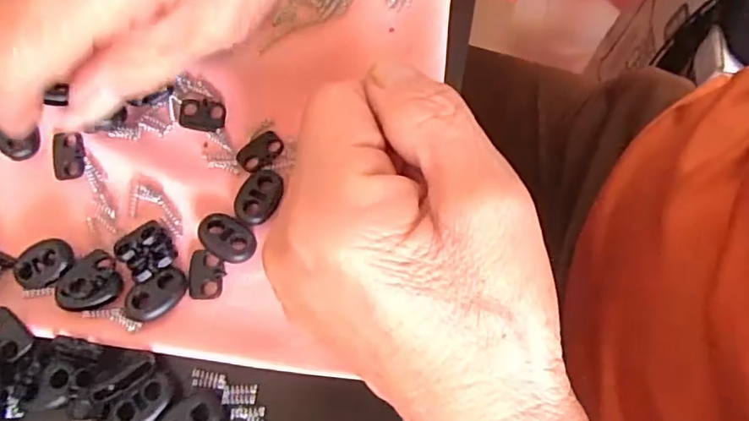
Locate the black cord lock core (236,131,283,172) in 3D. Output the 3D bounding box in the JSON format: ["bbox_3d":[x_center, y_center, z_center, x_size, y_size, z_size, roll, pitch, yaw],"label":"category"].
[{"bbox_3d":[-0.044,-0.023,0.214,0.018,0.004,0.011,-38,78,-11],"label":"black cord lock core"}]

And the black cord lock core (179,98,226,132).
[{"bbox_3d":[-0.067,-0.038,0.218,0.017,0.004,0.012,11,74,2],"label":"black cord lock core"}]

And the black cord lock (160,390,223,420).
[{"bbox_3d":[-0.061,0.068,0.184,0.021,0.004,0.015,-38,78,-11],"label":"black cord lock"}]

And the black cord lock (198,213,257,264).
[{"bbox_3d":[-0.053,0.010,0.202,0.021,0.006,0.015,34,76,8],"label":"black cord lock"}]

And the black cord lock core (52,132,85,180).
[{"bbox_3d":[-0.116,-0.021,0.212,0.013,0.004,0.018,-11,74,-5],"label":"black cord lock core"}]

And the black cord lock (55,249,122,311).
[{"bbox_3d":[-0.099,0.025,0.193,0.022,0.005,0.018,-39,78,-11],"label":"black cord lock"}]

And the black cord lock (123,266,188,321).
[{"bbox_3d":[-0.076,0.029,0.193,0.022,0.004,0.014,-33,77,-10],"label":"black cord lock"}]

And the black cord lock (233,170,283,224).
[{"bbox_3d":[-0.044,-0.005,0.208,0.014,0.005,0.021,17,74,3],"label":"black cord lock"}]

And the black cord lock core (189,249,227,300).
[{"bbox_3d":[-0.060,0.023,0.200,0.012,0.004,0.017,-1,74,-2],"label":"black cord lock core"}]

